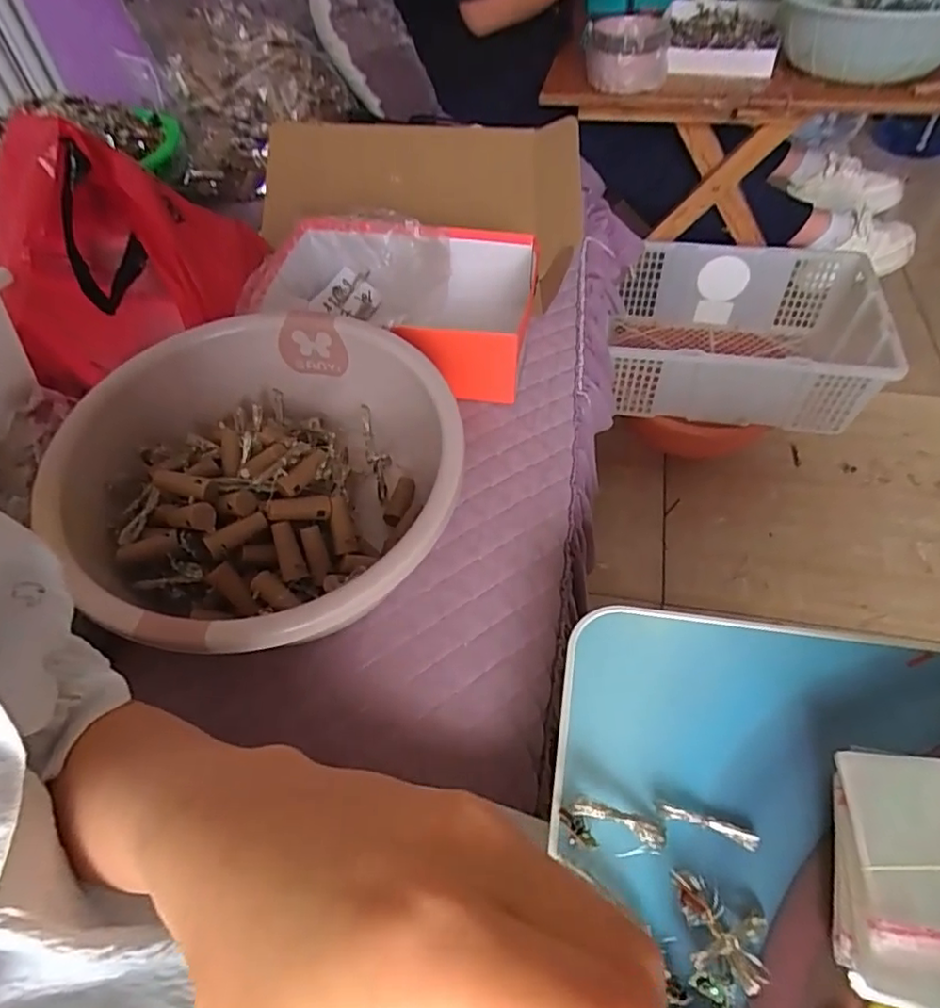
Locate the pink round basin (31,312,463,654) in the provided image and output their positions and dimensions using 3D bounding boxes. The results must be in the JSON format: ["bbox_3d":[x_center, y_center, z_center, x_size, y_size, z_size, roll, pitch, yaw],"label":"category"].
[{"bbox_3d":[-0.172,-0.012,0.555,0.317,0.130,0.338,-12,52,-6],"label":"pink round basin"}]

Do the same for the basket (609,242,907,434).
[{"bbox_3d":[0.479,-0.293,1.103,0.428,0.180,0.313,8,53,10],"label":"basket"}]

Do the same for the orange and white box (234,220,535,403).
[{"bbox_3d":[-0.092,-0.237,0.731,0.326,0.115,0.197,7,53,9],"label":"orange and white box"}]

